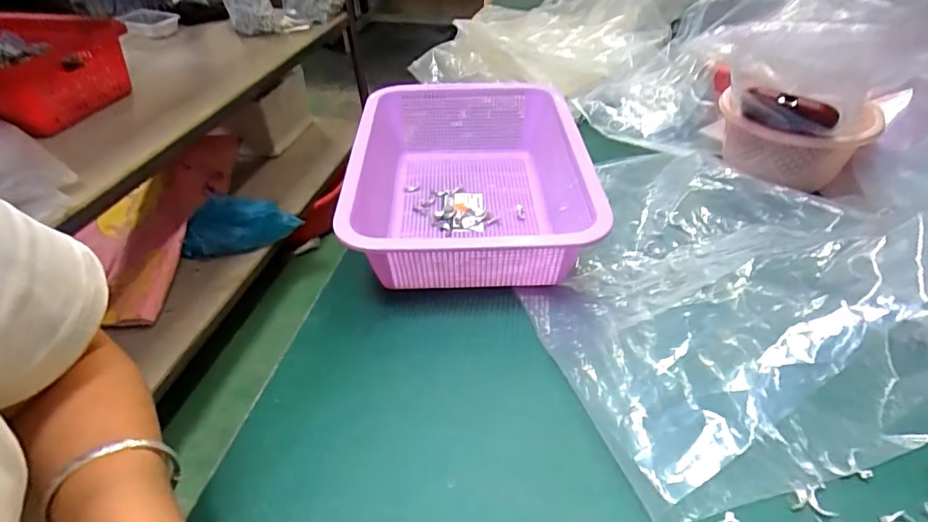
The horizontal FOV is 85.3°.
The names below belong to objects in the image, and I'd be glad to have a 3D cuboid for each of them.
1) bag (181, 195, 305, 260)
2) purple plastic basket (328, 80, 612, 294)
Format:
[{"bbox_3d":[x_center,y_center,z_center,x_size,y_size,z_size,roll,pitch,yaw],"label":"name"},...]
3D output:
[{"bbox_3d":[-0.580,-0.093,1.268,0.292,0.126,0.080,-12,40,8],"label":"bag"},{"bbox_3d":[0.005,-0.080,0.510,0.228,0.089,0.295,-3,41,-2],"label":"purple plastic basket"}]

